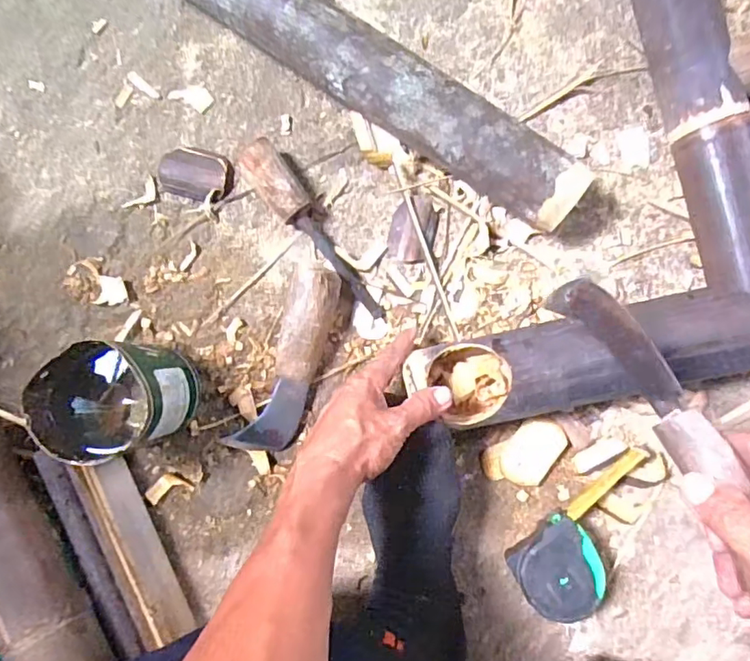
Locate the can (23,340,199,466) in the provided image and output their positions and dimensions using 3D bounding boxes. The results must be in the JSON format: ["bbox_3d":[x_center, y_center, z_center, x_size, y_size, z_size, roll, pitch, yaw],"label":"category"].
[{"bbox_3d":[-0.232,0.064,0.496,0.107,0.112,0.092,-20,85,1],"label":"can"}]

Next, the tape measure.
[{"bbox_3d":[0.205,0.191,0.506,0.168,0.039,0.085,-44,86,-1],"label":"tape measure"}]

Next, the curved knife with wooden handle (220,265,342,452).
[{"bbox_3d":[-0.082,0.031,0.534,0.053,0.030,0.195,21,100,4],"label":"curved knife with wooden handle"}]

